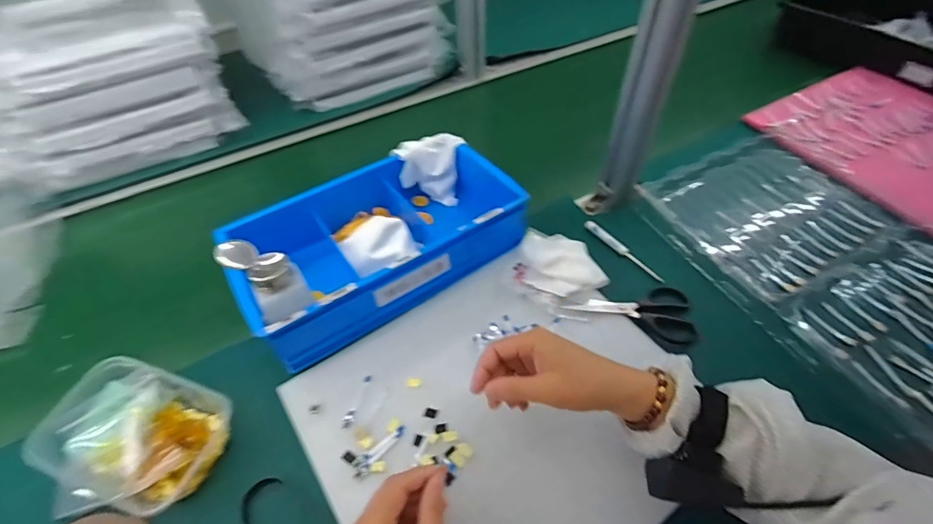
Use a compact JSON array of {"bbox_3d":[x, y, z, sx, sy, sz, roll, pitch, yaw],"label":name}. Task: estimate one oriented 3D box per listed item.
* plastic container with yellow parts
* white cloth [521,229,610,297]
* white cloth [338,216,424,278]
[{"bbox_3d":[-0.333,0.179,0.439,0.162,0.050,0.130,14,53,12],"label":"plastic container with yellow parts"},{"bbox_3d":[0.118,-0.004,0.580,0.092,0.016,0.113,-14,52,-10],"label":"white cloth"},{"bbox_3d":[-0.114,-0.026,0.567,0.089,0.045,0.061,-29,56,-20],"label":"white cloth"}]

